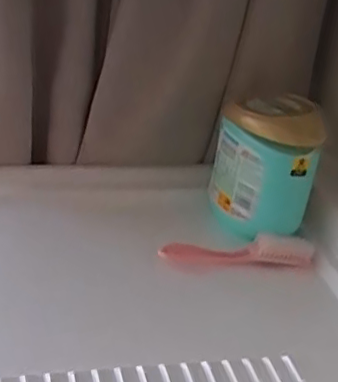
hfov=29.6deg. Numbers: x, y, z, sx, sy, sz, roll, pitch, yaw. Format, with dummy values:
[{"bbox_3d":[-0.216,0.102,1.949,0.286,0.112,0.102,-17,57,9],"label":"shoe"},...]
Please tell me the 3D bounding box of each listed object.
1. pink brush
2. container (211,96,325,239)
[{"bbox_3d":[0.087,0.073,0.790,0.186,0.036,0.030,1,29,-11],"label":"pink brush"},{"bbox_3d":[0.123,-0.034,0.832,0.127,0.163,0.124,10,28,6],"label":"container"}]

